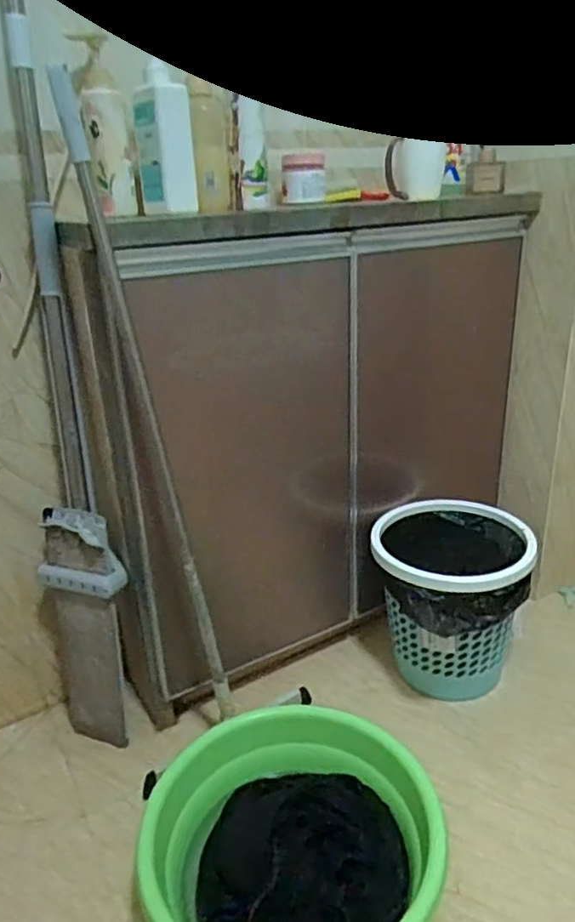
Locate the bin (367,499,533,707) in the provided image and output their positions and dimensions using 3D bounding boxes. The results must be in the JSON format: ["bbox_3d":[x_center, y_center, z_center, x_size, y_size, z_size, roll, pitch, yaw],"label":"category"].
[{"bbox_3d":[0.282,0.254,1.126,0.246,0.281,0.241,-3,23,1],"label":"bin"}]

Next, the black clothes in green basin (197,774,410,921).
[{"bbox_3d":[0.014,0.484,0.770,0.266,0.103,0.257,-13,25,-22],"label":"black clothes in green basin"}]

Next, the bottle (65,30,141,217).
[{"bbox_3d":[-0.239,-0.441,0.839,0.063,0.209,0.050,-7,24,-8],"label":"bottle"}]

